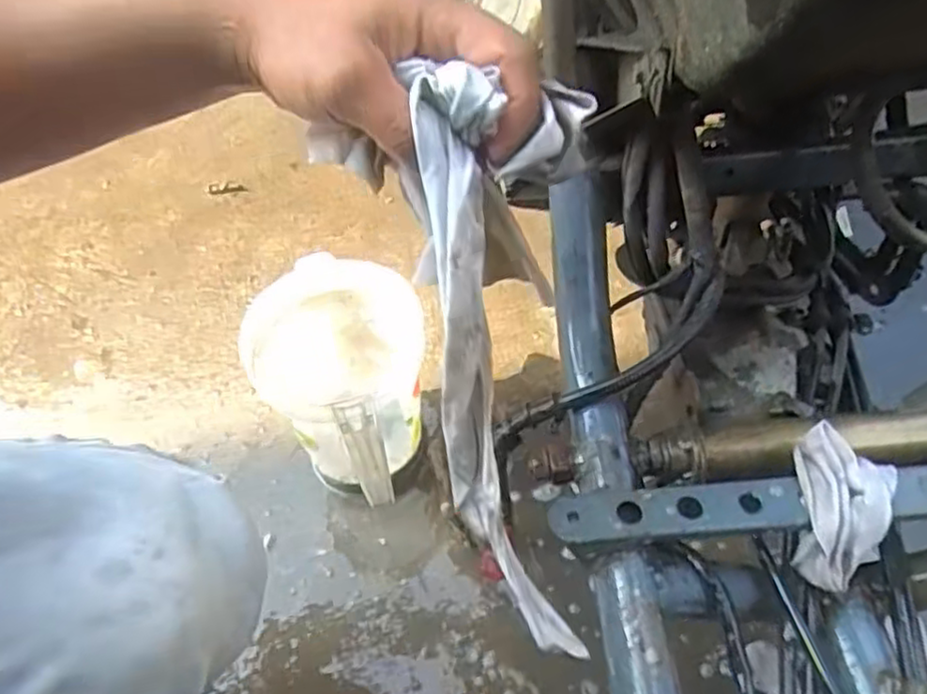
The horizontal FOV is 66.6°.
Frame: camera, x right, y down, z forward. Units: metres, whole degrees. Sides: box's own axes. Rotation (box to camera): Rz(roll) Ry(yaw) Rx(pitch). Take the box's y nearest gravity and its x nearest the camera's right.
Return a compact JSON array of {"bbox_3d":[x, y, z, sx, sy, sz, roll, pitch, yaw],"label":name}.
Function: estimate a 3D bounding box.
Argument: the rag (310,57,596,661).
[{"bbox_3d":[0.022,0.028,0.346,0.072,0.310,0.045,-5,29,1],"label":"rag"}]

